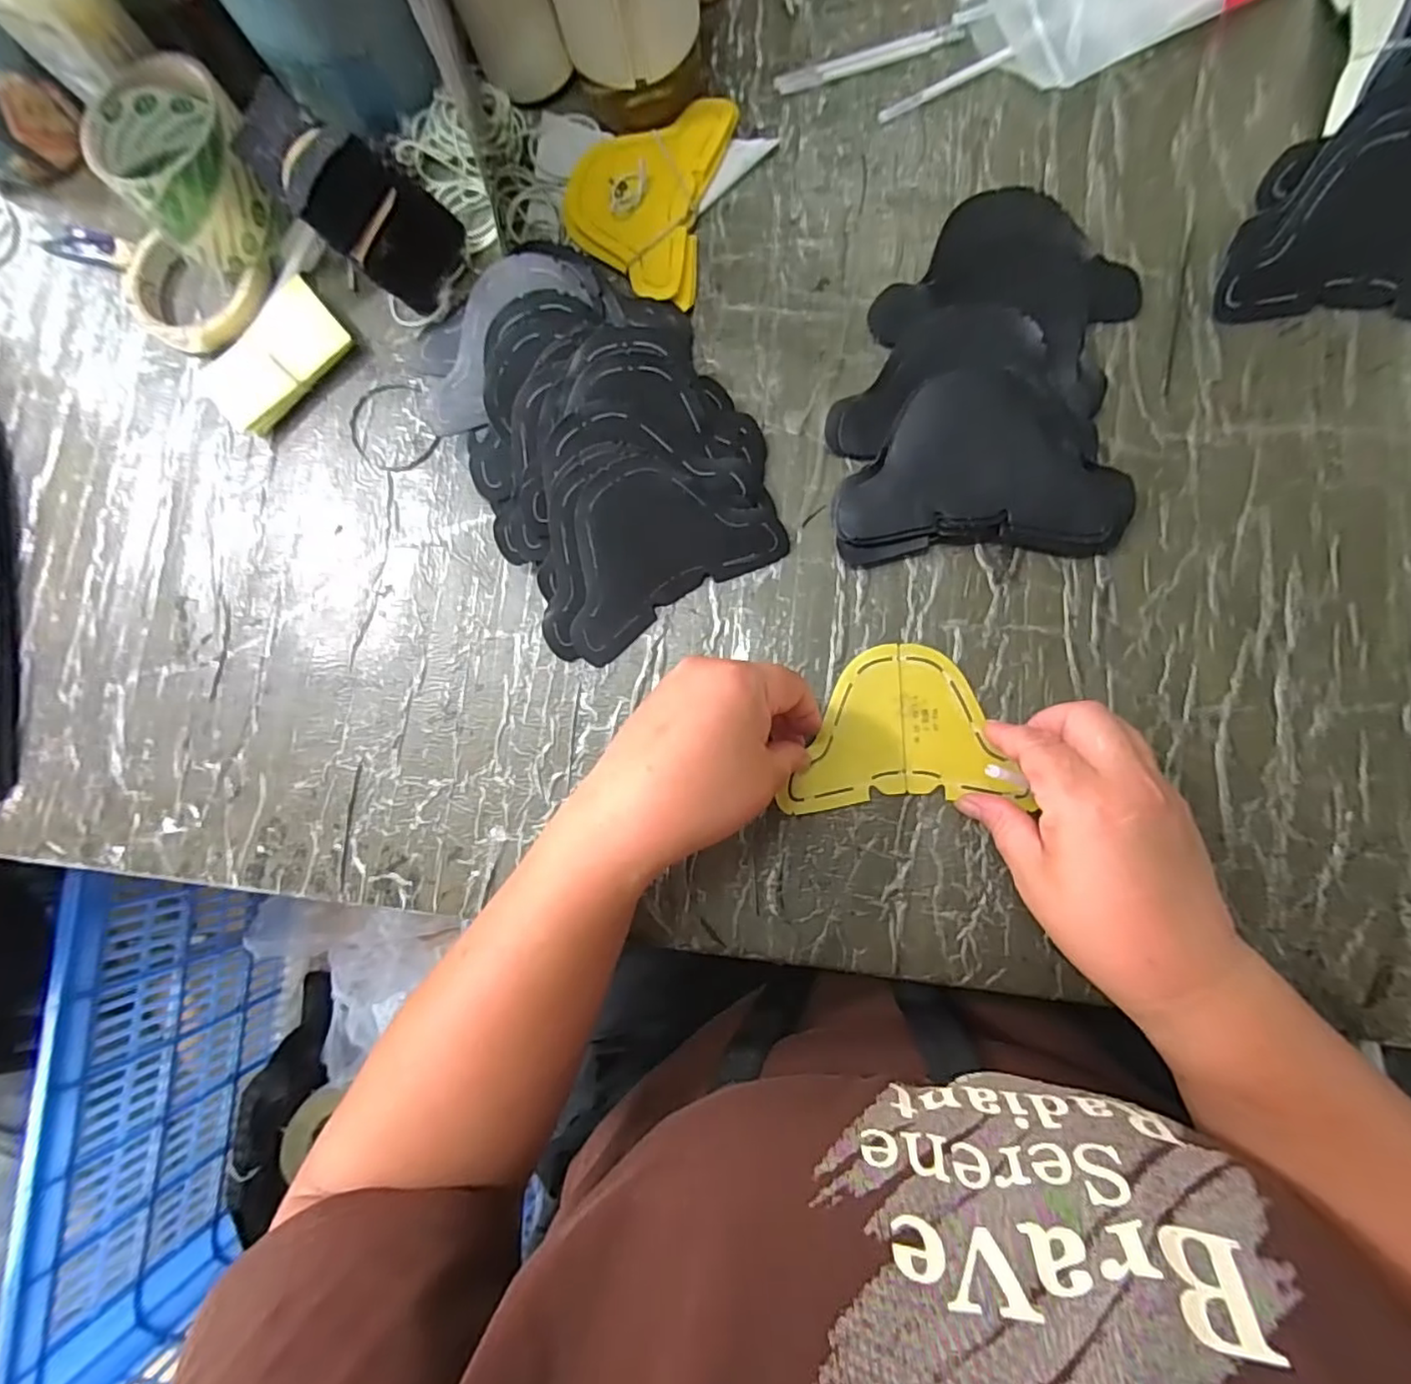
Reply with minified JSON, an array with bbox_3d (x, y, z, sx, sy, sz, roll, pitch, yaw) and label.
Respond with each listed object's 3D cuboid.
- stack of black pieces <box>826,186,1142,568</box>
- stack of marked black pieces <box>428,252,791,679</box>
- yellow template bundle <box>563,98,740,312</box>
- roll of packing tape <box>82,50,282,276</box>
[{"bbox_3d":[0.156,-0.177,0.352,0.151,0.018,0.211,6,85,7],"label":"stack of black pieces"},{"bbox_3d":[-0.062,-0.146,0.360,0.155,0.046,0.212,-30,82,3],"label":"stack of marked black pieces"},{"bbox_3d":[-0.041,-0.311,0.396,0.093,0.013,0.131,13,86,8],"label":"yellow template bundle"},{"bbox_3d":[-0.315,-0.324,0.395,0.084,0.077,0.086,-1,84,7],"label":"roll of packing tape"}]

